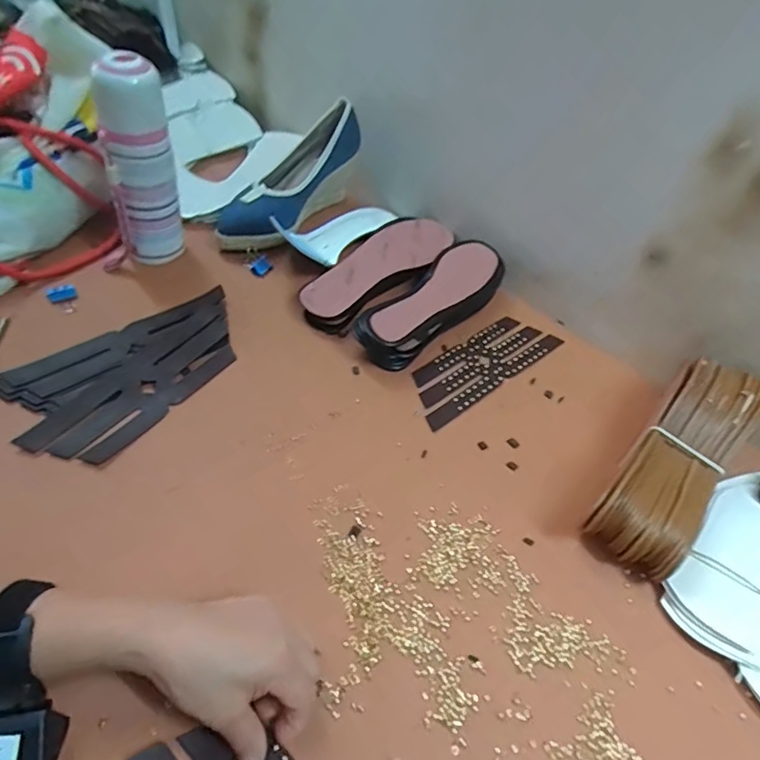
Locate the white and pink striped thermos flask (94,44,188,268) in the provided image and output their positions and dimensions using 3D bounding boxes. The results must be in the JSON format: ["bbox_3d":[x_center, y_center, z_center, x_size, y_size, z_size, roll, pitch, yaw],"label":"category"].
[{"bbox_3d":[-0.255,-0.229,0.566,0.065,0.219,0.072,-7,53,-17],"label":"white and pink striped thermos flask"}]

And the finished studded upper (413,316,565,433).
[{"bbox_3d":[0.117,-0.021,0.596,0.209,0.010,0.067,-29,61,-31],"label":"finished studded upper"}]

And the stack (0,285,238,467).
[{"bbox_3d":[-0.228,-0.006,0.510,0.219,0.017,0.128,-28,61,-31],"label":"stack"}]

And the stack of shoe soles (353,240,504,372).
[{"bbox_3d":[0.064,-0.086,0.608,0.075,0.057,0.216,36,53,18],"label":"stack of shoe soles"}]

